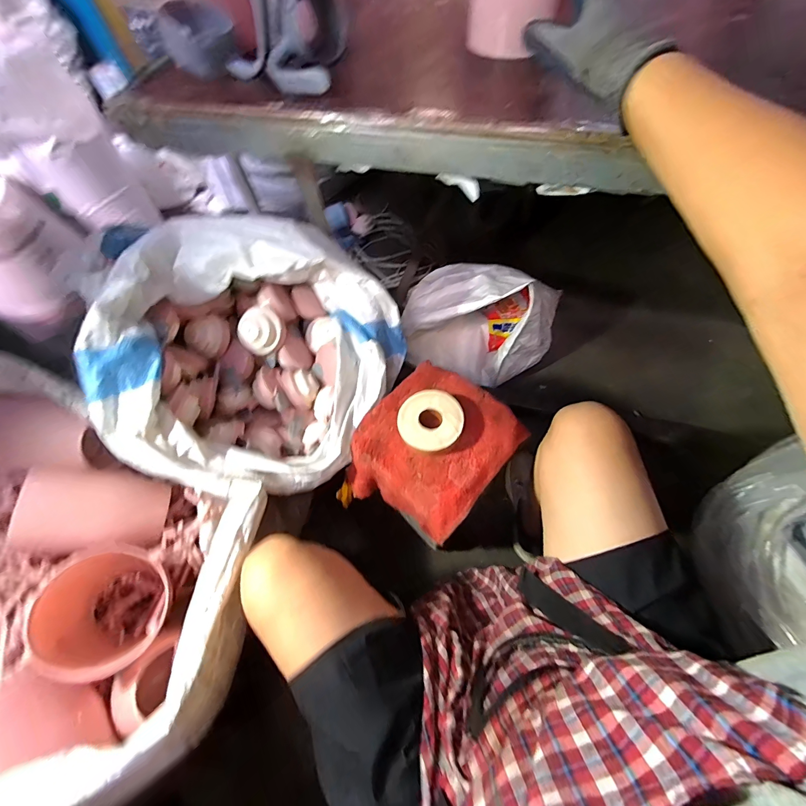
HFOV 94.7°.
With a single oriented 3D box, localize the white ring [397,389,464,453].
[{"bbox_3d":[0.043,0.031,0.580,0.095,0.042,0.098,-2,59,3],"label":"white ring"}]

